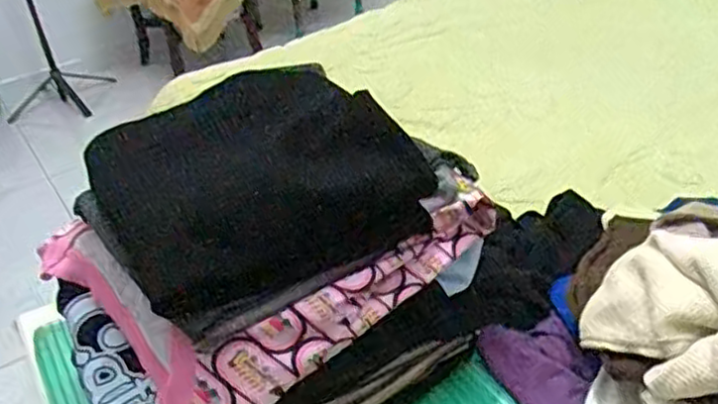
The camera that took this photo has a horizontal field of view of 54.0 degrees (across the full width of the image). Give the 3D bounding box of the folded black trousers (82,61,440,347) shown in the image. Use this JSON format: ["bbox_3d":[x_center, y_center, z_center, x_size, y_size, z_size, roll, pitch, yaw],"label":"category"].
[{"bbox_3d":[-0.092,-0.017,0.615,0.266,0.037,0.223,-27,71,-8],"label":"folded black trousers"}]

